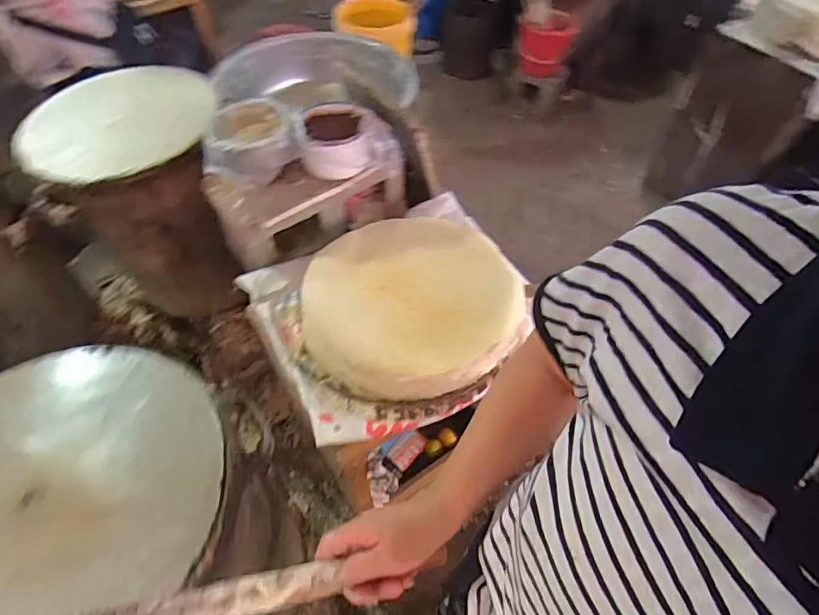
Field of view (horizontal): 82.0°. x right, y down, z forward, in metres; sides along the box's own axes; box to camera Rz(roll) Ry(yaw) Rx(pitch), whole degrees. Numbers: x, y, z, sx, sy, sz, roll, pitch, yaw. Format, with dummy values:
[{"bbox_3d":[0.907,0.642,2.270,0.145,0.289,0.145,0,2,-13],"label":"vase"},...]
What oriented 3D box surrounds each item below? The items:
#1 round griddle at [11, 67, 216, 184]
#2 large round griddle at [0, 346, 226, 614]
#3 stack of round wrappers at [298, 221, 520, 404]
[{"bbox_3d":[-0.603,-0.400,0.971,0.362,0.039,0.362,0,54,0],"label":"round griddle"},{"bbox_3d":[-0.398,0.205,0.499,0.375,0.073,0.387,0,54,0],"label":"large round griddle"},{"bbox_3d":[-0.004,-0.018,0.840,0.375,0.066,0.370,-17,56,-12],"label":"stack of round wrappers"}]

